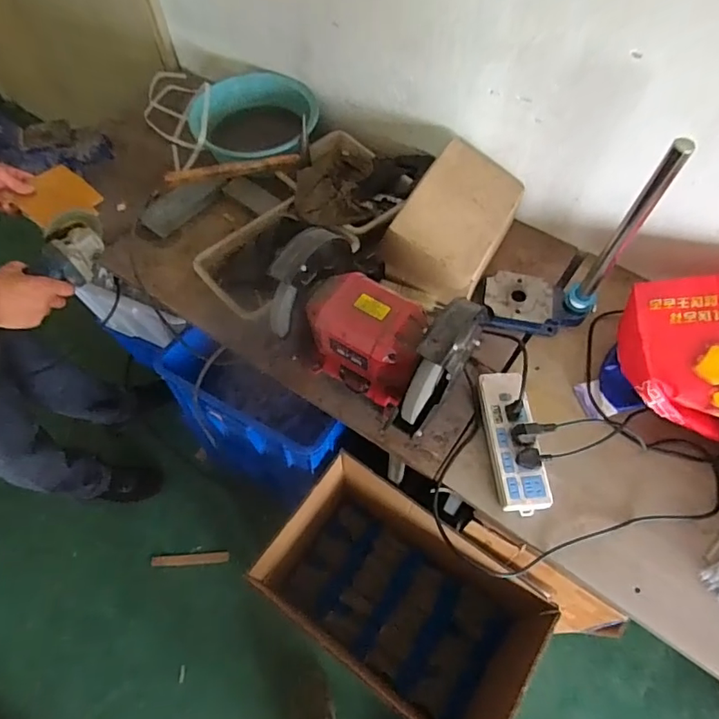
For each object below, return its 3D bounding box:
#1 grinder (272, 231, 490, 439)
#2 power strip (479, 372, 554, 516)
[{"bbox_3d":[0.022,-0.043,0.821,0.305,0.238,0.203,37,68,20],"label":"grinder"},{"bbox_3d":[0.257,0.132,0.842,0.081,0.044,0.238,-4,60,0],"label":"power strip"}]

